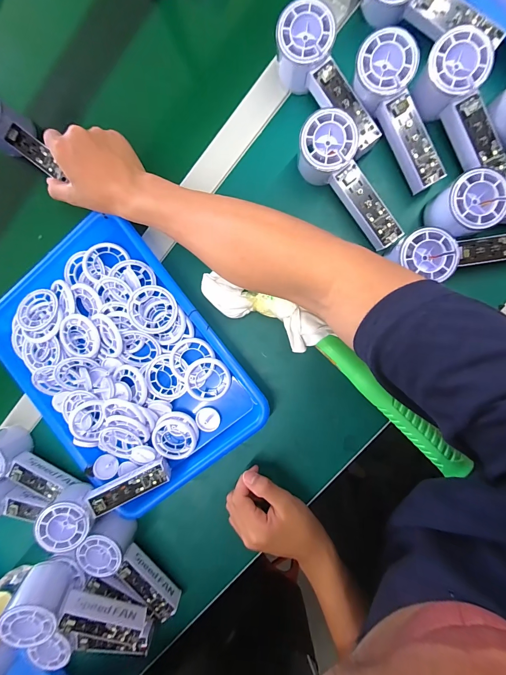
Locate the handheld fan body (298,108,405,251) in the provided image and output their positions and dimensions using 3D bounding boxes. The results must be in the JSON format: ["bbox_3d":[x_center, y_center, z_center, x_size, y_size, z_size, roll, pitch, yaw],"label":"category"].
[{"bbox_3d":[0.104,-0.161,0.333,0.054,0.058,0.145,-32,88,8],"label":"handheld fan body"}]

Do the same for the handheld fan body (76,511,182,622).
[{"bbox_3d":[-0.153,0.299,0.391,0.052,0.053,0.149,-42,87,8],"label":"handheld fan body"}]

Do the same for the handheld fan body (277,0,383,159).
[{"bbox_3d":[0.086,-0.273,0.335,0.058,0.050,0.158,-40,99,8],"label":"handheld fan body"}]

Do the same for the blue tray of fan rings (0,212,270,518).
[{"bbox_3d":[-0.171,0.039,0.397,0.246,0.038,0.337,-38,87,8],"label":"blue tray of fan rings"}]

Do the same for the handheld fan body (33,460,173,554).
[{"bbox_3d":[-0.178,0.201,0.384,0.149,0.056,0.058,-22,89,-15],"label":"handheld fan body"}]

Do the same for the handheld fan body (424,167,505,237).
[{"bbox_3d":[0.266,-0.131,0.319,0.152,0.053,0.057,1,93,-4],"label":"handheld fan body"}]

